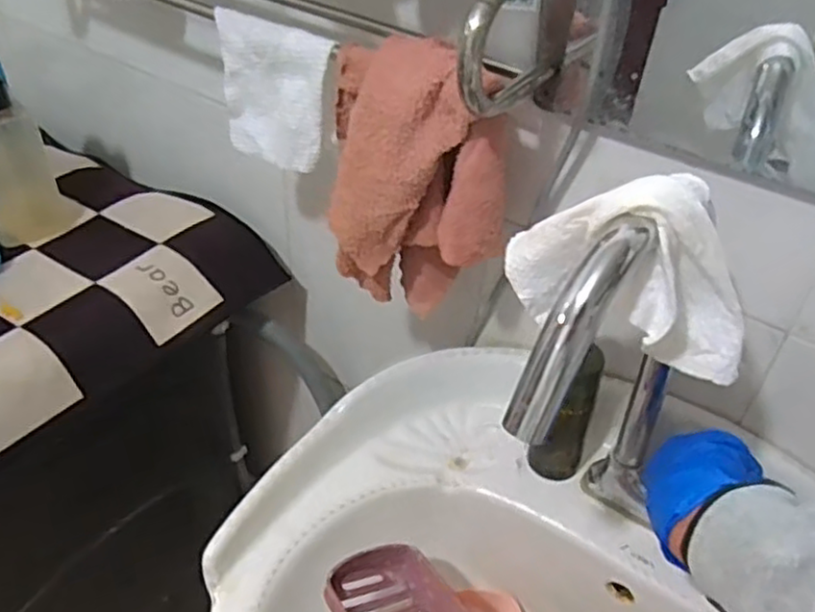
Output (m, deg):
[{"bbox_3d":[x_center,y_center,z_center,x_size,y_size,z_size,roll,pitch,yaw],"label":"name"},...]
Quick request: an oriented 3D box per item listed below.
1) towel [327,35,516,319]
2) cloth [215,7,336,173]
[{"bbox_3d":[0.008,-0.088,0.525,0.126,0.202,0.079,3,40,-3],"label":"towel"},{"bbox_3d":[-0.108,-0.167,0.556,0.109,0.106,0.018,28,45,25],"label":"cloth"}]

